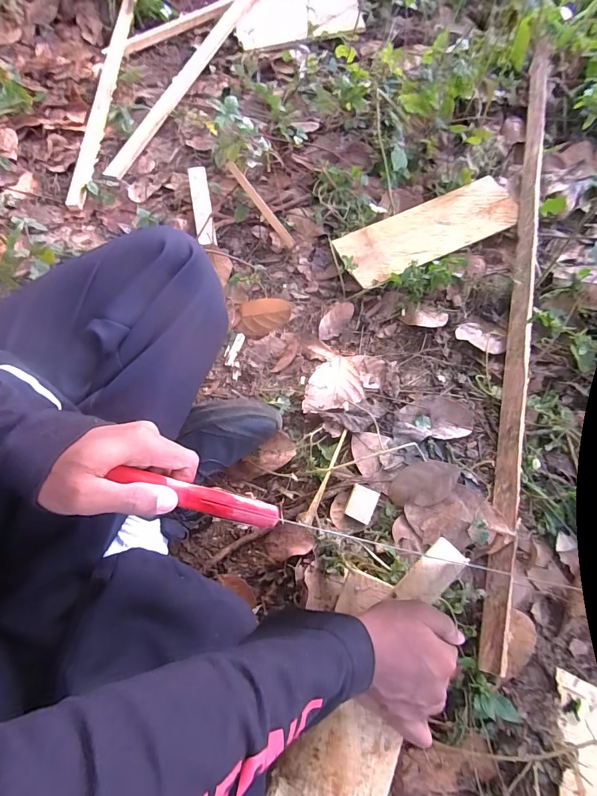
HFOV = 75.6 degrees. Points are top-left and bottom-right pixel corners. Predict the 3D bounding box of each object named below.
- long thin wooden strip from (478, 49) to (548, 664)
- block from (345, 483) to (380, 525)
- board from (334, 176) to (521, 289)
[{"bbox_3d":[0.354,-0.218,0.604,0.032,0.026,1.114,13,66,9],"label":"long thin wooden strip"},{"bbox_3d":[0.078,0.130,0.473,0.032,0.009,0.041,21,68,12],"label":"block"},{"bbox_3d":[0.216,-0.282,0.645,0.317,0.019,0.113,-24,66,-8],"label":"board"}]

